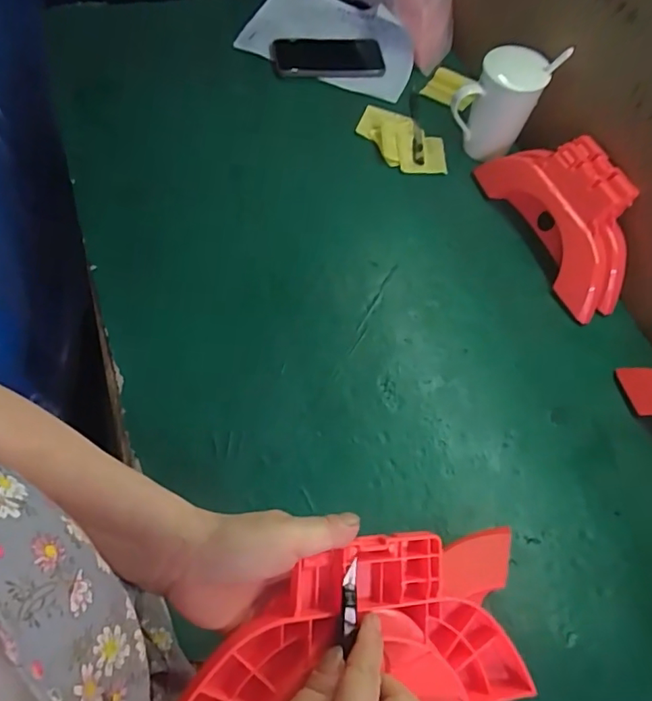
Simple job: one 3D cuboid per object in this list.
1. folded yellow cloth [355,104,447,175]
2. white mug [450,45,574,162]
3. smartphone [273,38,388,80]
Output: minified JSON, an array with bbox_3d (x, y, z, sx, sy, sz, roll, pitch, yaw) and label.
[{"bbox_3d":[0.100,-0.282,0.714,0.080,0.017,0.138,-38,72,-23],"label":"folded yellow cloth"},{"bbox_3d":[0.211,-0.294,0.662,0.082,0.126,0.089,40,67,16],"label":"white mug"},{"bbox_3d":[0.003,-0.427,0.780,0.159,0.016,0.065,1,79,-5],"label":"smartphone"}]

